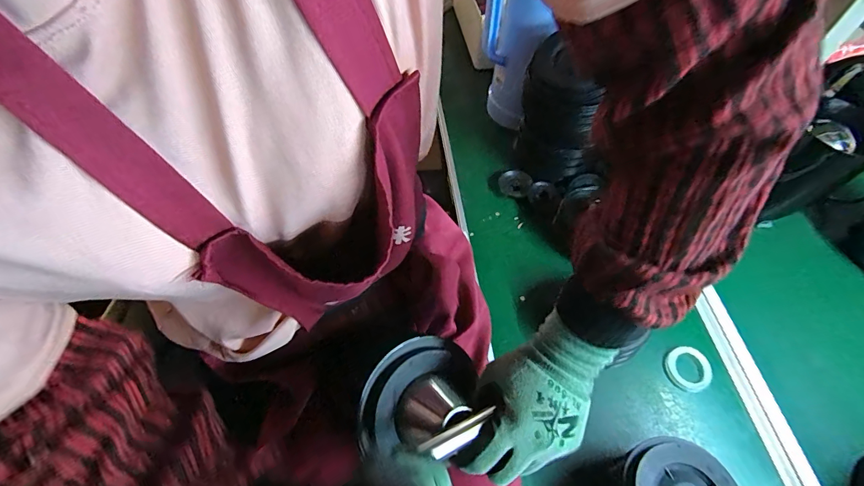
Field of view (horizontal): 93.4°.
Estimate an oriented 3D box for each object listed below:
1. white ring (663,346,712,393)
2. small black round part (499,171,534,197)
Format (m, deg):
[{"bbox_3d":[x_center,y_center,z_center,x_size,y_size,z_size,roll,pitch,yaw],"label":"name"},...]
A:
[{"bbox_3d":[0.351,0.170,0.553,0.062,0.007,0.059,2,57,-3],"label":"white ring"},{"bbox_3d":[0.147,-0.102,0.717,0.056,0.023,0.044,24,59,11],"label":"small black round part"}]

